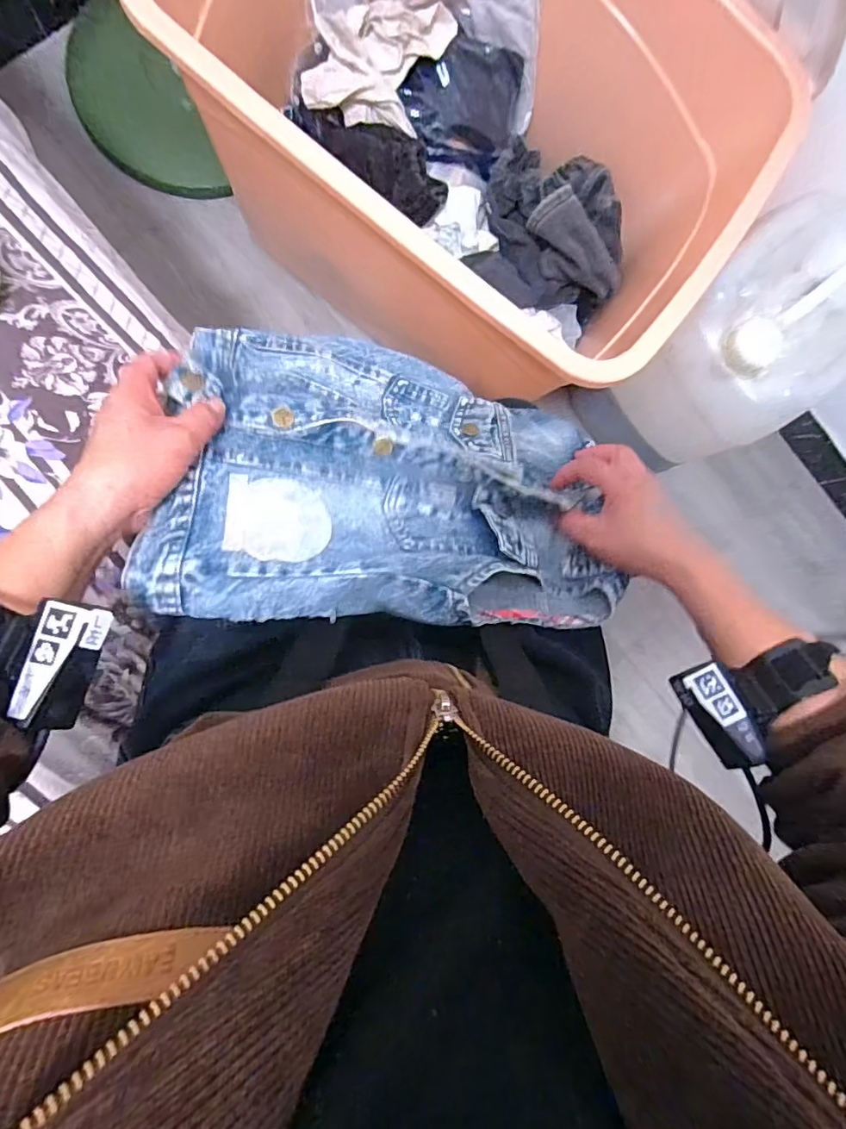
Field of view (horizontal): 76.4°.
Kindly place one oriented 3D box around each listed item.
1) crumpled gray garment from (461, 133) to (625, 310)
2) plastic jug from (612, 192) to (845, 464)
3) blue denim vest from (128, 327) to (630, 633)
[{"bbox_3d":[0.217,-0.565,0.907,0.268,0.146,0.259,0,89,-10],"label":"crumpled gray garment"},{"bbox_3d":[0.480,-0.337,0.822,0.236,0.248,0.218,-45,96,-8],"label":"plastic jug"},{"bbox_3d":[0.000,-0.080,0.461,0.399,0.060,0.299,8,57,-17],"label":"blue denim vest"}]

